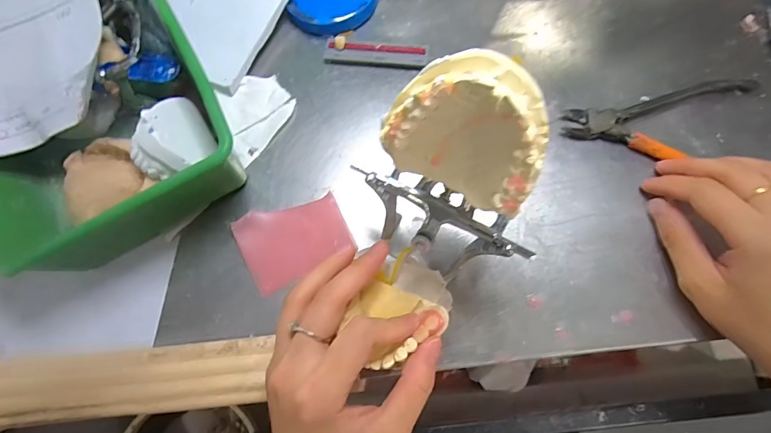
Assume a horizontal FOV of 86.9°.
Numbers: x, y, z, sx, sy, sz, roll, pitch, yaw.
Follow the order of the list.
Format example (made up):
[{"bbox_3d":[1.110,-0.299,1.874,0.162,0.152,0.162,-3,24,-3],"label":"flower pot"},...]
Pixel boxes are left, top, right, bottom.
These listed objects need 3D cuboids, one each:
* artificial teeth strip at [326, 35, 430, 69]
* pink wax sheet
[{"bbox_3d":[-0.007,-0.132,0.326,0.082,0.010,0.021,6,75,3],"label":"artificial teeth strip"},{"bbox_3d":[-0.063,0.015,0.286,0.072,0.008,0.056,-28,76,-6],"label":"pink wax sheet"}]

